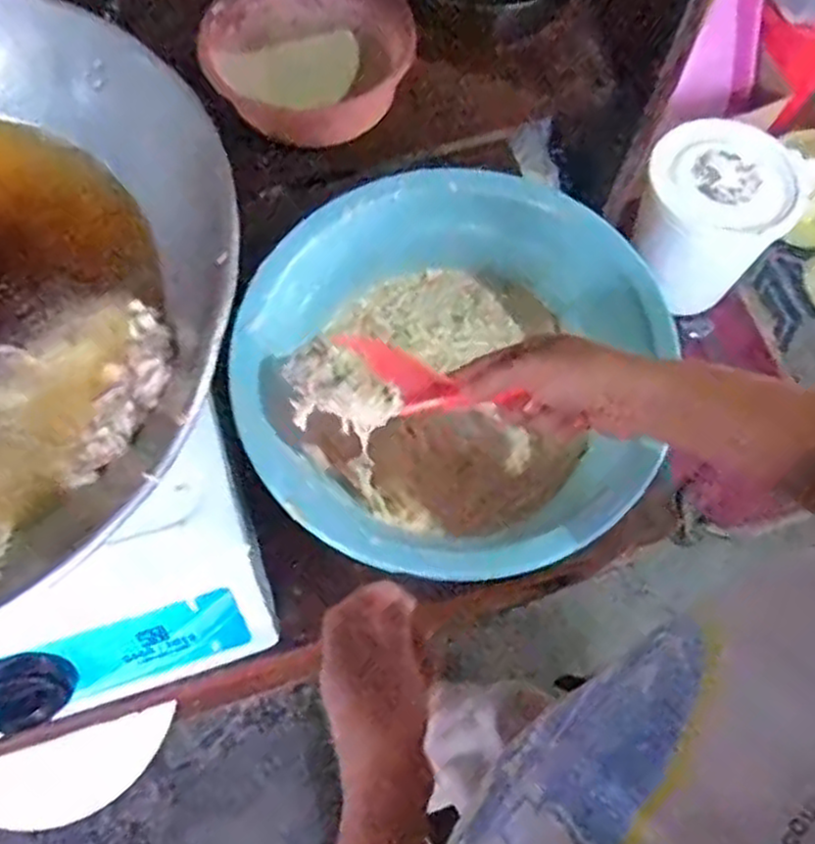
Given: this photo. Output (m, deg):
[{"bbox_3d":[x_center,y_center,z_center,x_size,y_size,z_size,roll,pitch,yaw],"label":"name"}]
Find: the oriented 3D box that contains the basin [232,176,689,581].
[{"bbox_3d":[0.025,-0.034,0.535,0.276,0.096,0.281,1,68,-2],"label":"basin"}]

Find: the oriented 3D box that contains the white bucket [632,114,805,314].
[{"bbox_3d":[0.519,-0.355,1.299,0.221,0.278,0.208,1,68,-2],"label":"white bucket"}]

